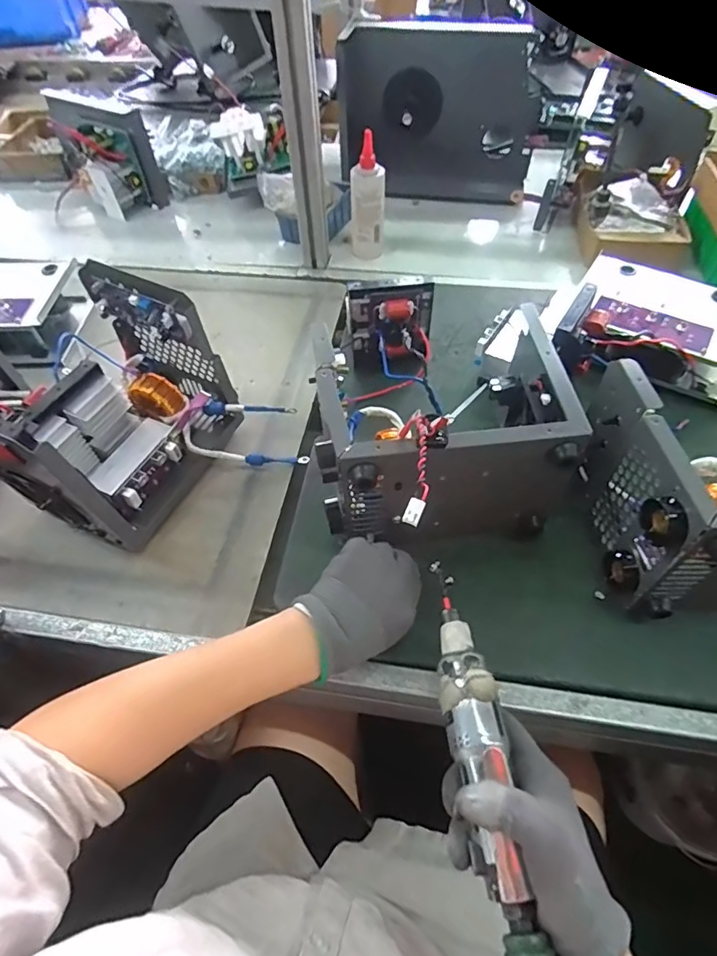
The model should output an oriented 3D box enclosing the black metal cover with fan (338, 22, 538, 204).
[{"bbox_3d":[0.140,-0.640,0.895,0.338,0.244,0.037,1,34,-3],"label":"black metal cover with fan"}]

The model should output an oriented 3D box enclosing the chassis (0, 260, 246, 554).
[{"bbox_3d":[-0.254,-0.068,0.515,0.157,0.180,0.220,23,58,18],"label":"chassis"}]

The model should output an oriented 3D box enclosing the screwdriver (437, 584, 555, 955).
[{"bbox_3d":[0.086,0.203,0.321,0.036,0.034,0.278,-7,56,-2],"label":"screwdriver"}]

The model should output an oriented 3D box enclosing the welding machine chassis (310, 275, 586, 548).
[{"bbox_3d":[0.074,-0.098,0.540,0.230,0.172,0.310,-7,55,-1],"label":"welding machine chassis"}]

